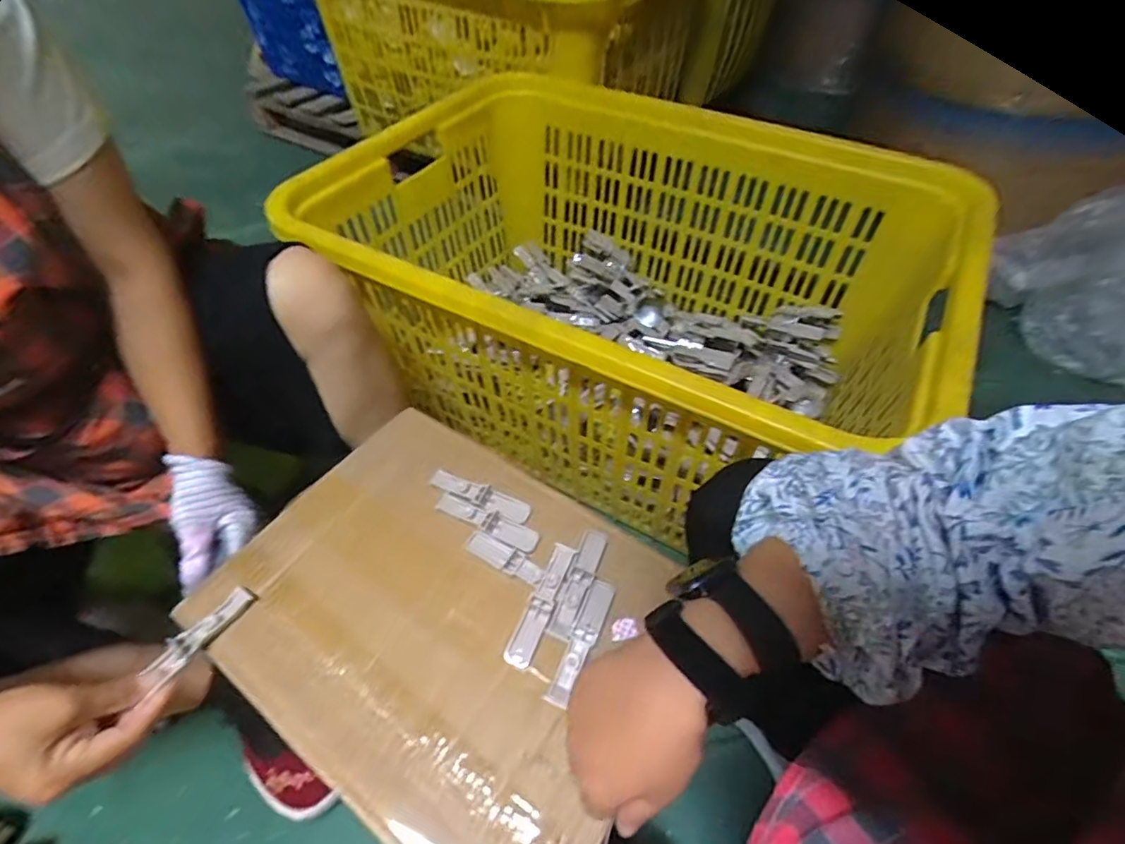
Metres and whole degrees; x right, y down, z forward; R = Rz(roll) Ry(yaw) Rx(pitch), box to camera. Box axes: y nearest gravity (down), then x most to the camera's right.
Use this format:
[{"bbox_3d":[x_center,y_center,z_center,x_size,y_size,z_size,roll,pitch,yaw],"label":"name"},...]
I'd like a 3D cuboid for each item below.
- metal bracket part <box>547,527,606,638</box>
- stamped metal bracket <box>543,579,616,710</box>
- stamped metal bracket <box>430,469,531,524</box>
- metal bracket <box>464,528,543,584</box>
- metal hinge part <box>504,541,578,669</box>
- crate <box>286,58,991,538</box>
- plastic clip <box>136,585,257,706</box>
[{"bbox_3d":[0.014,0.131,0.431,0.020,0.010,0.094,17,52,13],"label":"metal bracket part"},{"bbox_3d":[0.016,0.168,0.406,0.019,0.014,0.100,19,53,15],"label":"stamped metal bracket"},{"bbox_3d":[-0.078,0.068,0.490,0.098,0.013,0.023,19,53,15],"label":"stamped metal bracket"},{"bbox_3d":[-0.049,0.115,0.447,0.074,0.009,0.021,26,55,20],"label":"metal bracket"},{"bbox_3d":[-0.016,0.144,0.419,0.021,0.013,0.098,19,53,15],"label":"metal hinge part"},{"bbox_3d":[0.083,-0.231,0.862,0.863,0.356,0.678,25,55,19],"label":"crate"},{"bbox_3d":[-0.283,0.164,0.412,0.020,0.012,0.078,30,57,22],"label":"plastic clip"}]

